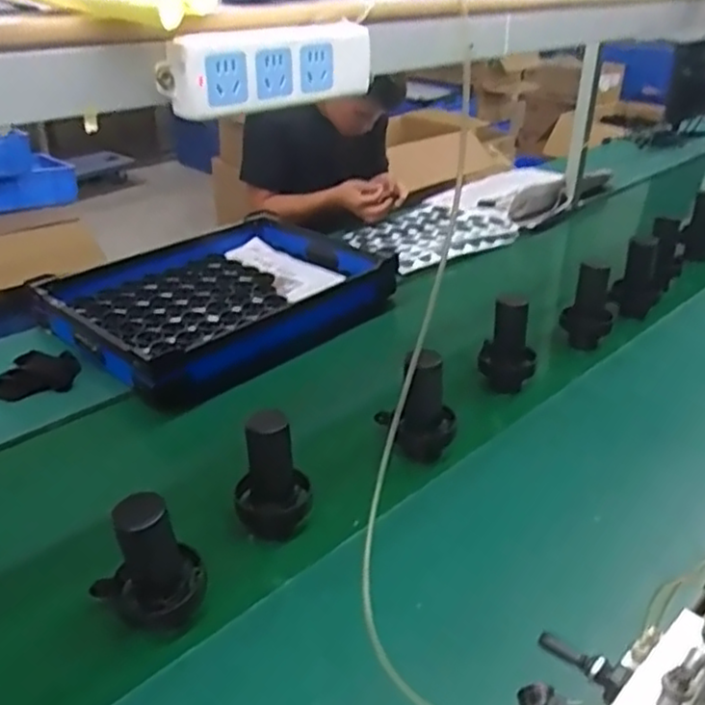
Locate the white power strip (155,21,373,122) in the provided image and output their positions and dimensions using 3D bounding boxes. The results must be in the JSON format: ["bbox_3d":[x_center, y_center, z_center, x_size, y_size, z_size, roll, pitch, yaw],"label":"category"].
[{"bbox_3d":[-0.060,-0.217,0.517,0.040,0.053,0.182,26,39,36],"label":"white power strip"}]

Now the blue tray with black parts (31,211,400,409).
[{"bbox_3d":[-0.271,-0.134,1.439,0.513,0.086,0.663,25,38,35],"label":"blue tray with black parts"}]

